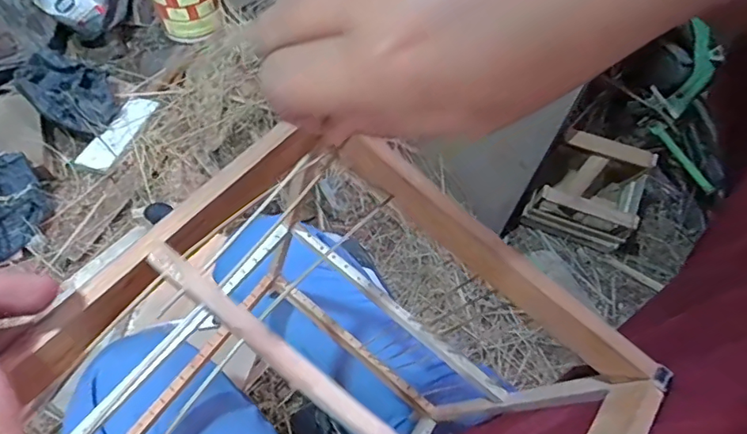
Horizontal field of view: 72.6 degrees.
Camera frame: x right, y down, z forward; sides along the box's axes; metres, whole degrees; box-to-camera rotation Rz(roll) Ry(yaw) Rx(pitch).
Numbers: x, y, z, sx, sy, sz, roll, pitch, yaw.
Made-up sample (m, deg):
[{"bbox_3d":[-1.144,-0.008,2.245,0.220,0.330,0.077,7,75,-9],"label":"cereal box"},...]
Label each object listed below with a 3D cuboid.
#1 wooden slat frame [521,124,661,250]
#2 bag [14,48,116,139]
[{"bbox_3d":[0.480,-0.054,1.145,0.210,0.203,0.177,21,61,9],"label":"wooden slat frame"},{"bbox_3d":[-0.709,-0.293,1.191,0.168,0.097,0.210,-37,68,-21],"label":"bag"}]

